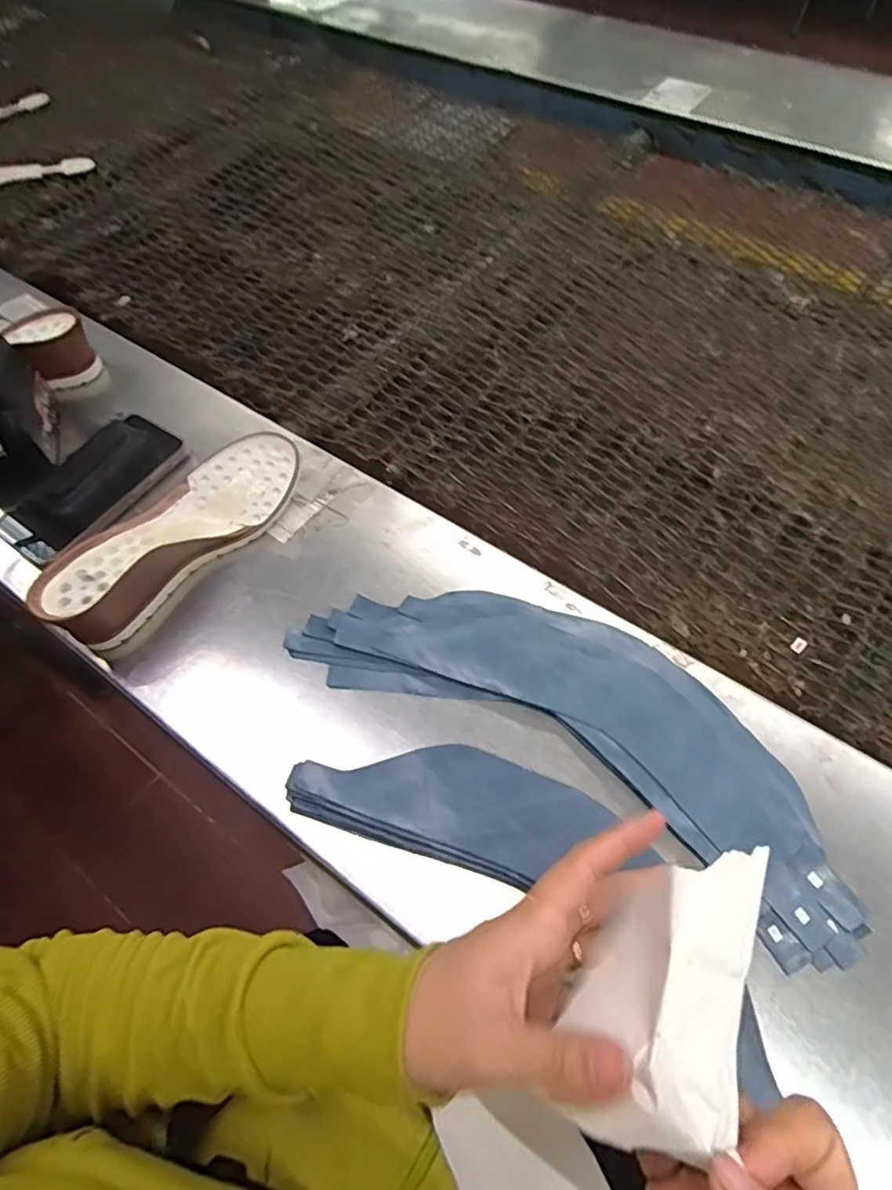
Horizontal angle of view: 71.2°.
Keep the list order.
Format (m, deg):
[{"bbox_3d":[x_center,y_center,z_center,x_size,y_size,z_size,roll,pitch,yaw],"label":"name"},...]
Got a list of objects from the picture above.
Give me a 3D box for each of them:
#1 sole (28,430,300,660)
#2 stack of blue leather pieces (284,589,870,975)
[{"bbox_3d":[-0.219,-0.056,0.513,0.093,0.075,0.227,38,68,21],"label":"sole"},{"bbox_3d":[0.088,0.076,0.430,0.389,0.017,0.136,27,65,18],"label":"stack of blue leather pieces"}]

